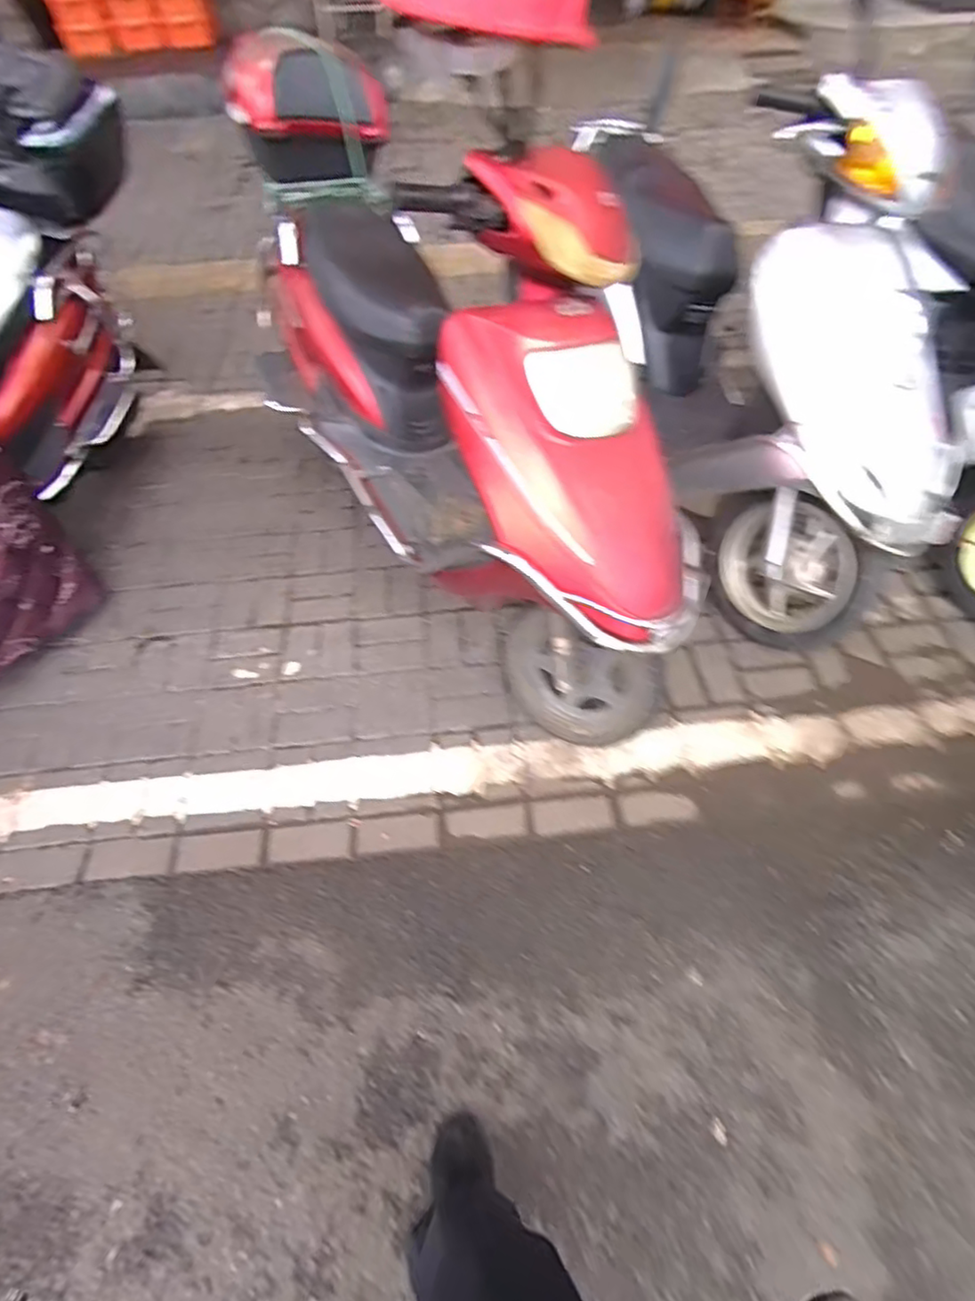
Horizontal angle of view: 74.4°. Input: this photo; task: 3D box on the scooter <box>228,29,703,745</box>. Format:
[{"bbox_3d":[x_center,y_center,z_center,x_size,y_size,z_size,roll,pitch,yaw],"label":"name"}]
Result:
[{"bbox_3d":[-0.162,-0.655,1.561,0.547,0.989,1.685,-20,54,-13],"label":"scooter"}]

